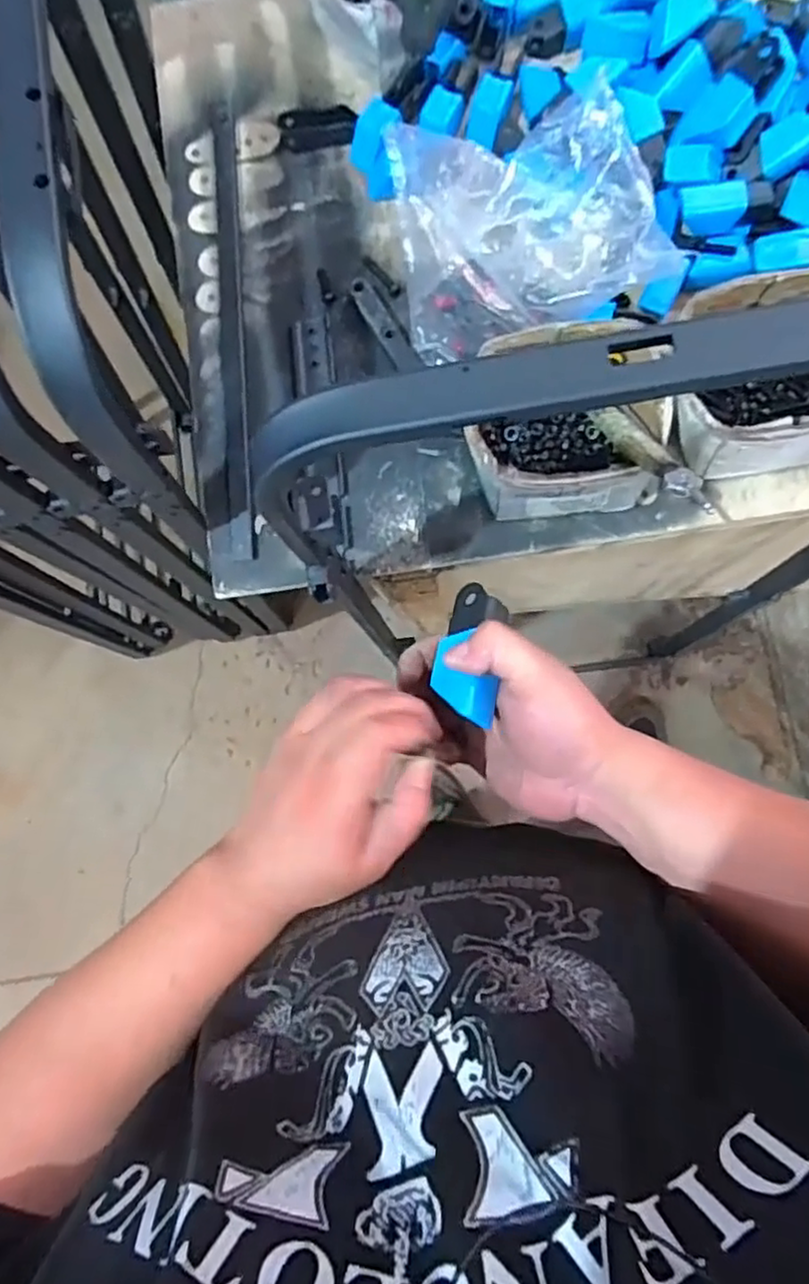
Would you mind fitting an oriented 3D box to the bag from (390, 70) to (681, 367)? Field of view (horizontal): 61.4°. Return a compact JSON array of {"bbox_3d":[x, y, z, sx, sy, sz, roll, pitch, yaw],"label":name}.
[{"bbox_3d":[0.102,-0.369,0.583,0.208,0.105,0.180,-9,84,5],"label":"bag"}]

